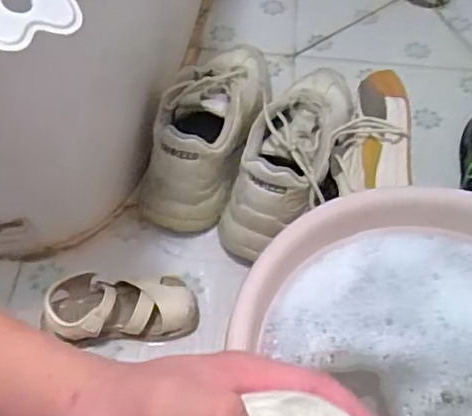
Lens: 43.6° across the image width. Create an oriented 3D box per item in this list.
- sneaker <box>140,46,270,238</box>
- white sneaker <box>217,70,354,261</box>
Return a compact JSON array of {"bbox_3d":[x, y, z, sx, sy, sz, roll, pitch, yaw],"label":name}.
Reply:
[{"bbox_3d":[-0.027,-0.103,0.715,0.093,0.120,0.268,18,56,12],"label":"sneaker"},{"bbox_3d":[0.069,-0.068,0.687,0.085,0.117,0.264,19,56,12],"label":"white sneaker"}]

